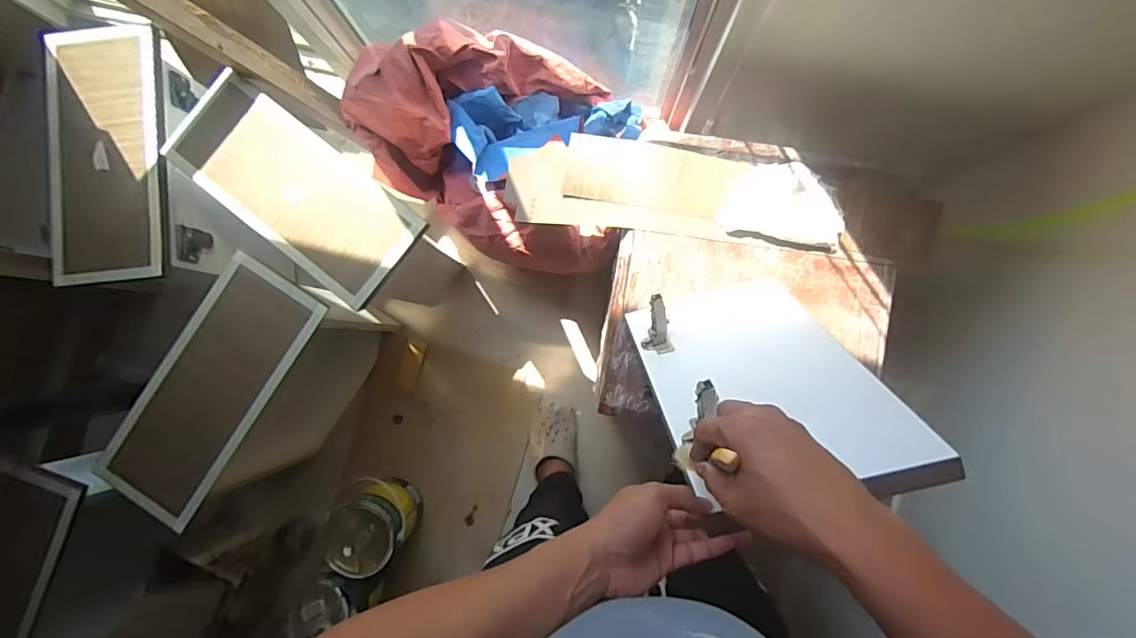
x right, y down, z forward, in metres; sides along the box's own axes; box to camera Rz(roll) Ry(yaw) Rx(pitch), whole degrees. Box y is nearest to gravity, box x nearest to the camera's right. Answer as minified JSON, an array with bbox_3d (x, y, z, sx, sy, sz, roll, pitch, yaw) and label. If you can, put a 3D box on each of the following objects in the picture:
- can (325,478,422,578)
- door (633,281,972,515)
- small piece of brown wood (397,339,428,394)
[{"bbox_3d":[-0.457,0.488,1.243,0.176,0.214,0.169,0,87,2],"label":"can"},{"bbox_3d":[0.214,0.040,0.614,0.230,0.396,0.073,-13,119,2],"label":"door"},{"bbox_3d":[-0.410,0.125,1.344,0.053,0.014,0.137,13,88,2],"label":"small piece of brown wood"}]

